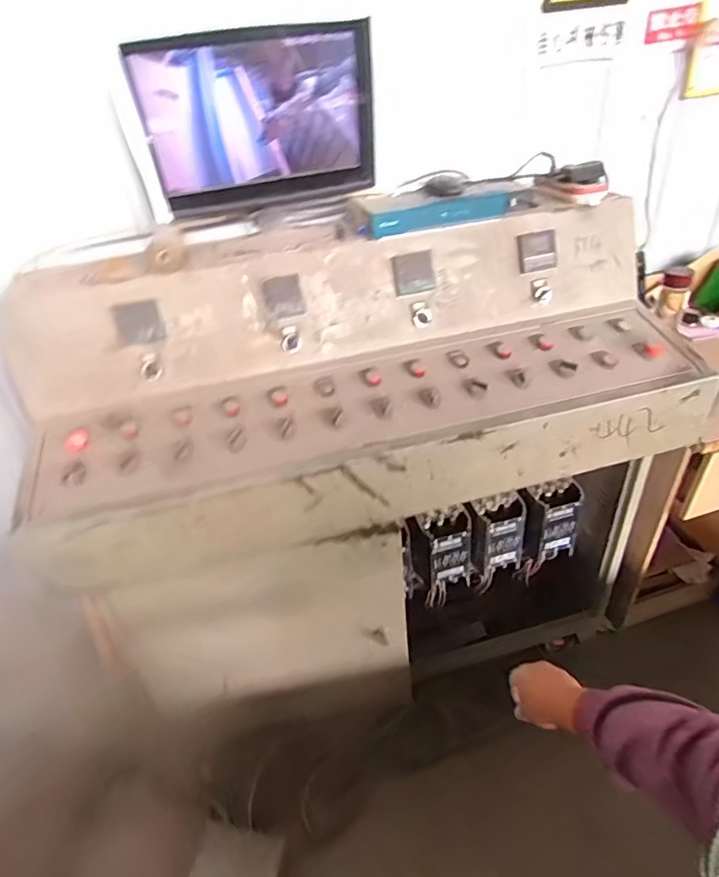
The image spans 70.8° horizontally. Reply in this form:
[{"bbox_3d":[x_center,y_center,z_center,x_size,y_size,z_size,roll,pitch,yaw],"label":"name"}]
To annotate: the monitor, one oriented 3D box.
[{"bbox_3d":[-0.167,-0.527,0.852,0.381,0.237,0.087,-12,36,-9],"label":"monitor"}]

